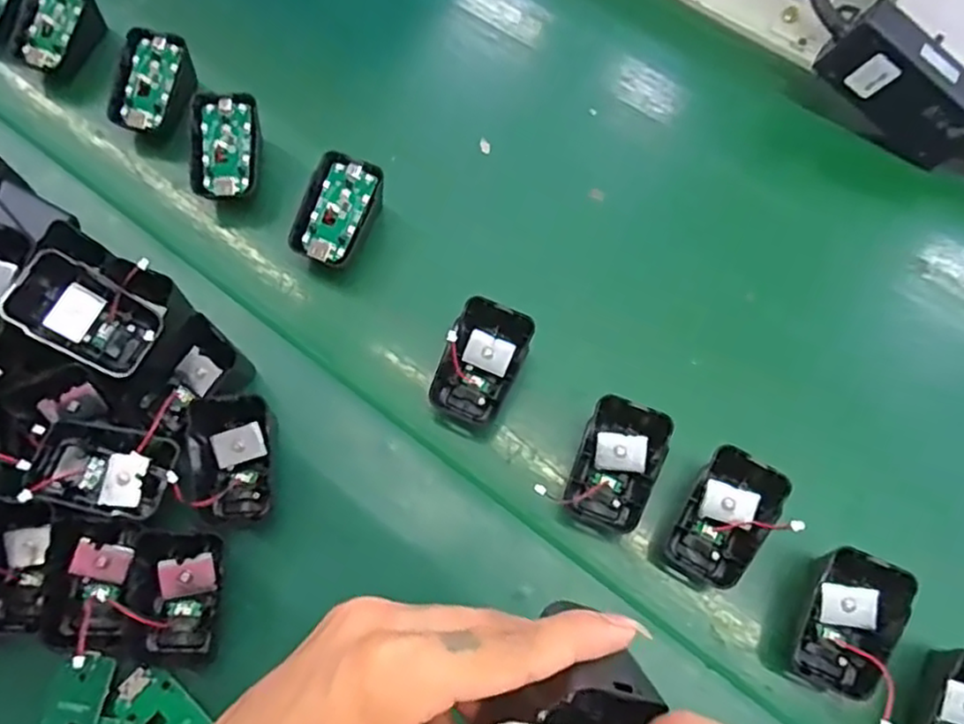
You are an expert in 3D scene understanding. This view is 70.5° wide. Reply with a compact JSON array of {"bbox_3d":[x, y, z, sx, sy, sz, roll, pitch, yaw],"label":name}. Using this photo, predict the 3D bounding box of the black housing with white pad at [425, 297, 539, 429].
[{"bbox_3d":[0.001,0.001,0.406,0.044,0.026,0.071,20,95,8],"label":"black housing with white pad"}]

